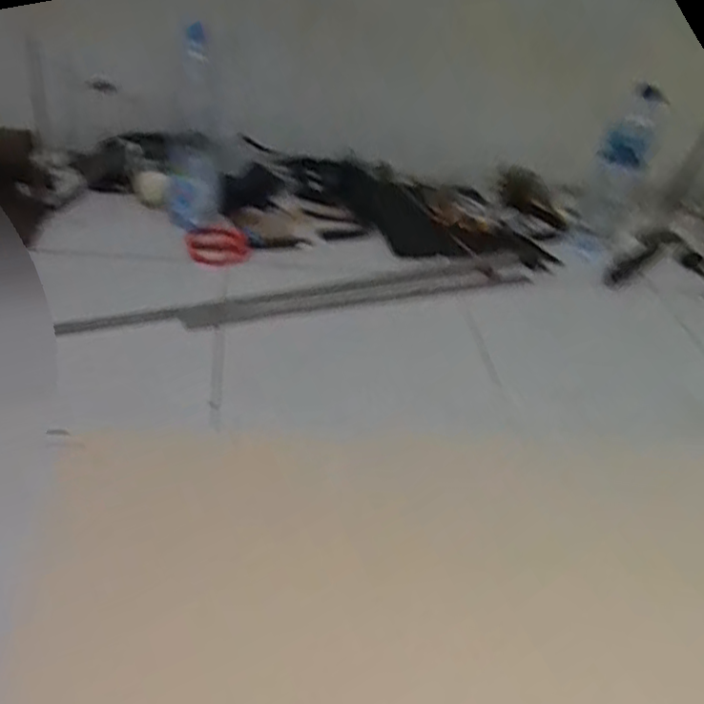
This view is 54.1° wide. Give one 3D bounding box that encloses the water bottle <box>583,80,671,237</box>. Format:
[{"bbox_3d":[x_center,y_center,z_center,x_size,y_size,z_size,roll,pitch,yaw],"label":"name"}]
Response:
[{"bbox_3d":[0.497,-0.338,1.295,0.084,0.286,0.087,25,40,18],"label":"water bottle"}]

